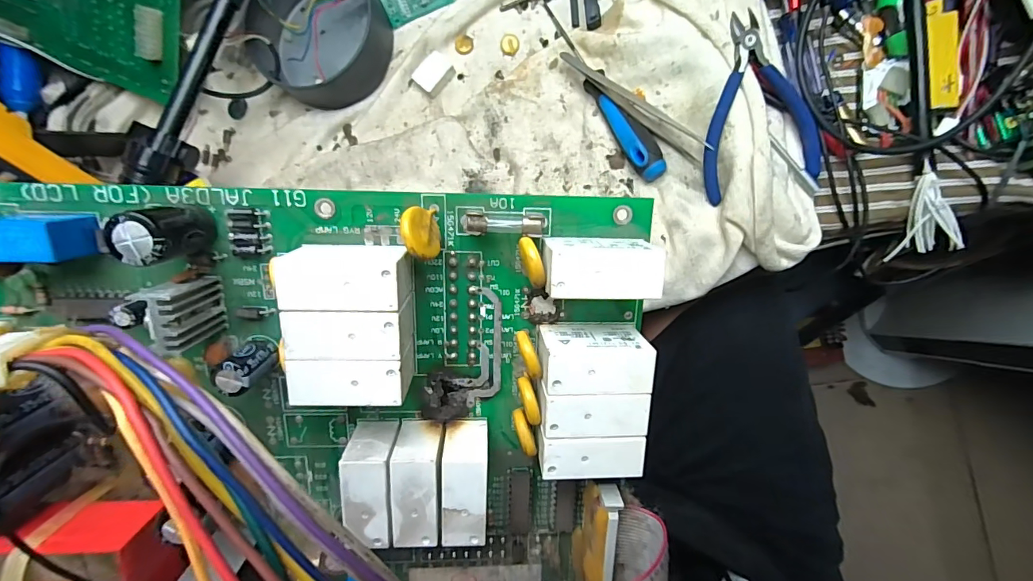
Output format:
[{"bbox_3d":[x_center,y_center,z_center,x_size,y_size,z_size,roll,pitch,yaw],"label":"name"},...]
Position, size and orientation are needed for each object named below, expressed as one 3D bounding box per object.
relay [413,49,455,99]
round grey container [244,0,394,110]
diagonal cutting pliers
[{"bbox_3d":[-0.068,-0.177,0.360,0.022,0.012,0.032,40,93,8],"label":"relay"},{"bbox_3d":[-0.161,-0.210,0.353,0.104,0.048,0.108,-45,83,4],"label":"round grey container"},{"bbox_3d":[0.158,-0.123,0.301,0.078,0.009,0.114,-20,105,1],"label":"diagonal cutting pliers"}]

